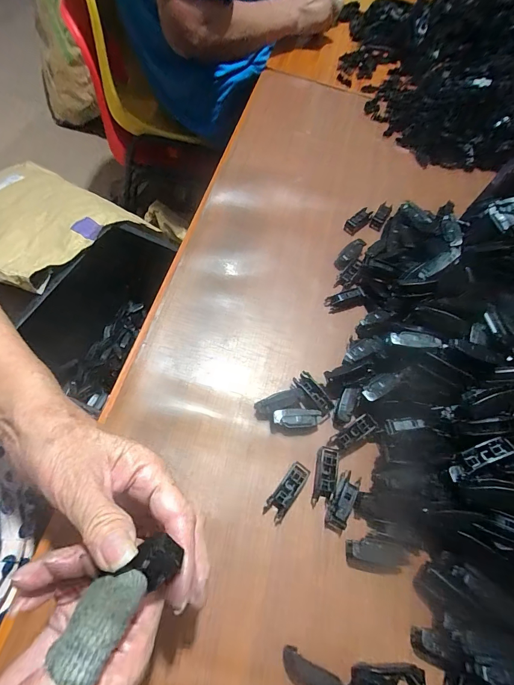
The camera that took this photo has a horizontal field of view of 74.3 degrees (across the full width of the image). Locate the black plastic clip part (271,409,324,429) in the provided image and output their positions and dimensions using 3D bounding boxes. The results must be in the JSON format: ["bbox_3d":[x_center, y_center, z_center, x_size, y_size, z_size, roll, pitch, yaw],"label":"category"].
[{"bbox_3d":[0.040,0.076,0.333,0.049,0.018,0.017,-2,64,-7],"label":"black plastic clip part"}]

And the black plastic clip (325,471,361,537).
[{"bbox_3d":[0.077,0.142,0.306,0.021,0.012,0.051,26,64,7],"label":"black plastic clip"}]

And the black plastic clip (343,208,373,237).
[{"bbox_3d":[0.143,-0.171,0.479,0.047,0.014,0.020,-42,71,-10],"label":"black plastic clip"}]

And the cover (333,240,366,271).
[{"bbox_3d":[0.123,-0.116,0.444,0.020,0.008,0.060,38,66,13],"label":"cover"}]

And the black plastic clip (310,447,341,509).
[{"bbox_3d":[0.063,0.125,0.315,0.020,0.008,0.052,14,74,4],"label":"black plastic clip"}]

